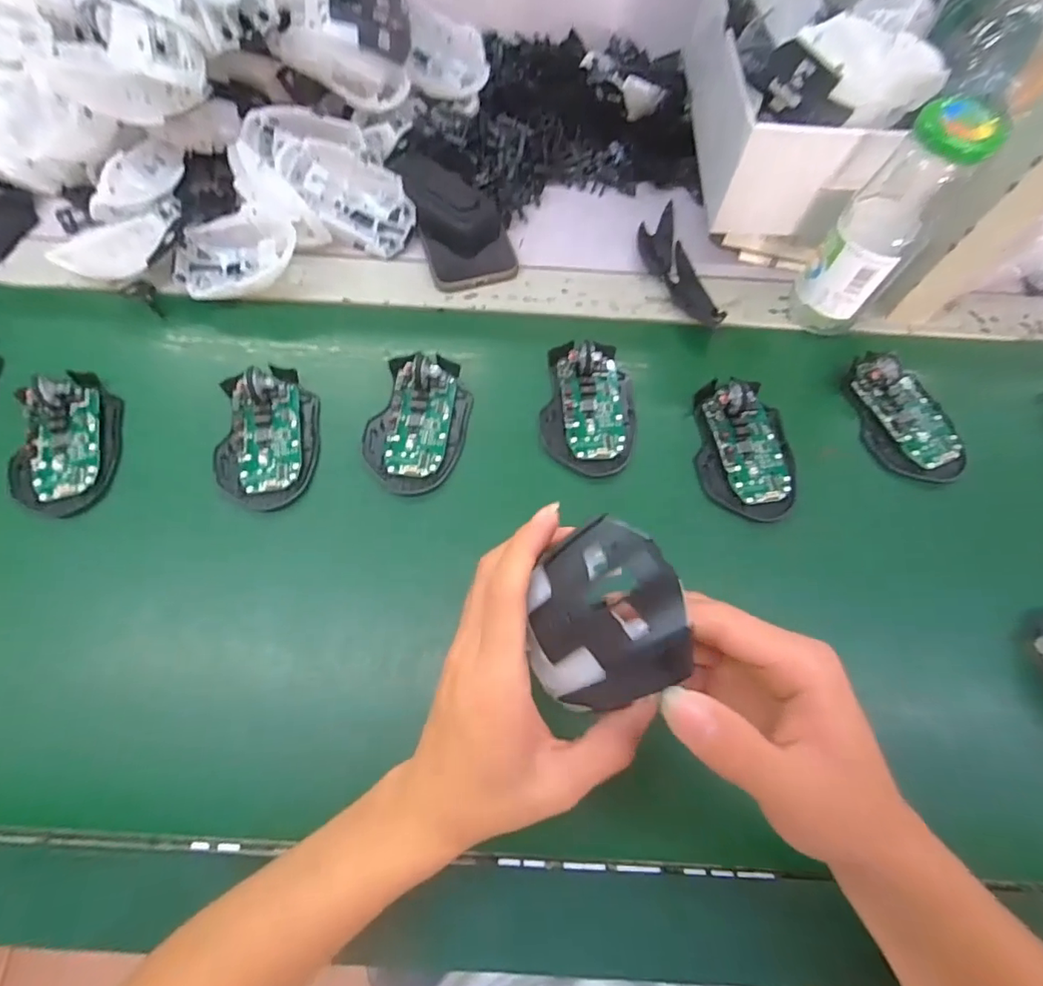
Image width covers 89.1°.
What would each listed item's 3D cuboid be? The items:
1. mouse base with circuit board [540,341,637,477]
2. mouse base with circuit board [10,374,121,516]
[{"bbox_3d":[0.054,-0.066,0.423,0.073,0.035,0.111,1,75,-2],"label":"mouse base with circuit board"},{"bbox_3d":[-0.340,-0.040,0.399,0.068,0.027,0.113,-2,75,-3],"label":"mouse base with circuit board"}]

